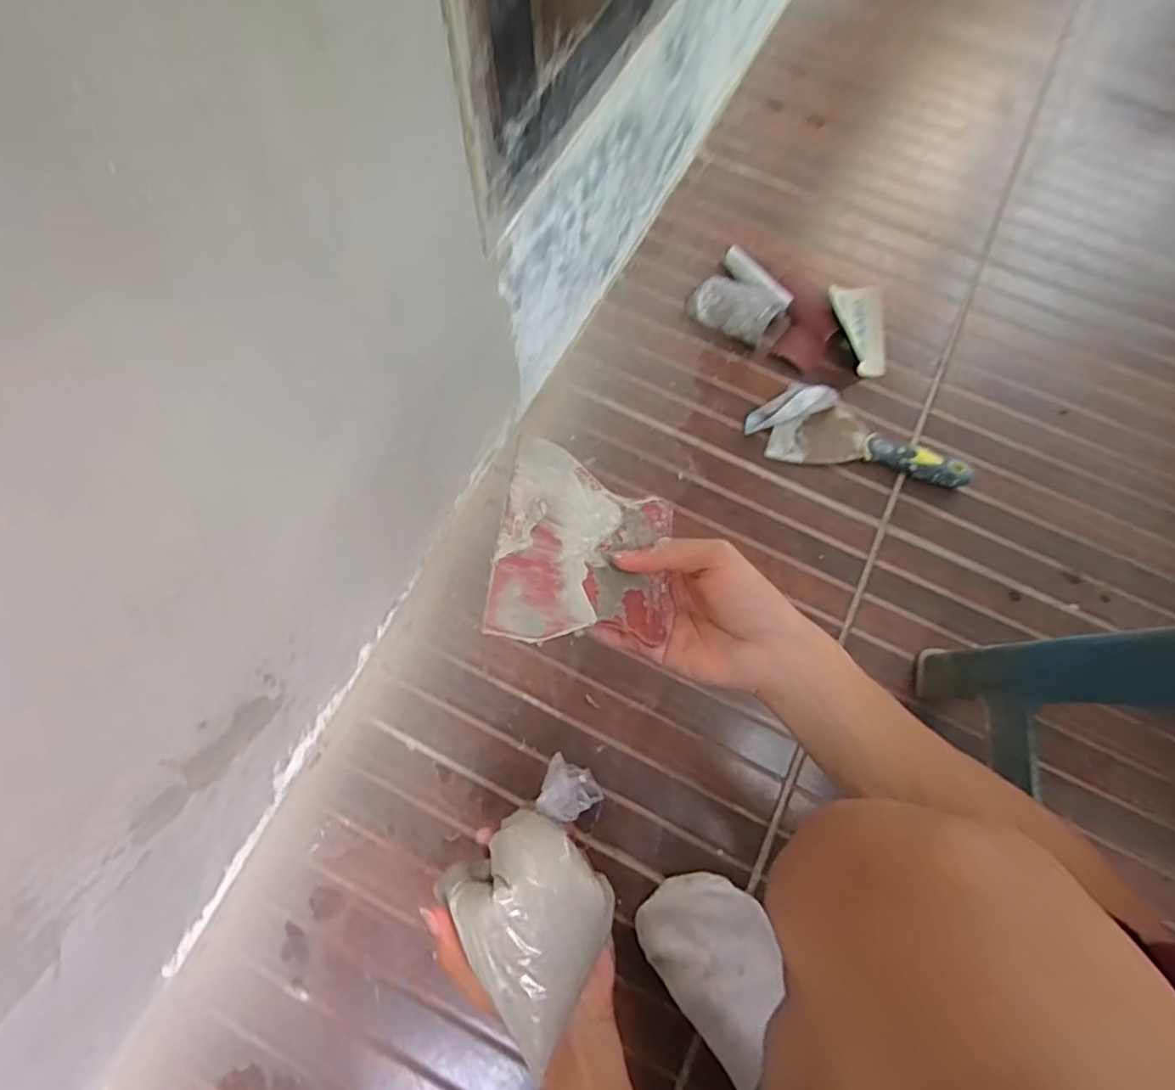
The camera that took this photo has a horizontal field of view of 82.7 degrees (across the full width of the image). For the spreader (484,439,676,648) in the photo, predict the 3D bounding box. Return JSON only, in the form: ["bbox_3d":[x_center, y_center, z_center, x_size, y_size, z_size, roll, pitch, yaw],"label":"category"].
[{"bbox_3d":[0.001,0.003,0.389,0.106,0.005,0.118,16,63,-21],"label":"spreader"}]

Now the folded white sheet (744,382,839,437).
[{"bbox_3d":[0.214,-0.150,0.713,0.099,0.030,0.039,-20,70,11],"label":"folded white sheet"}]

